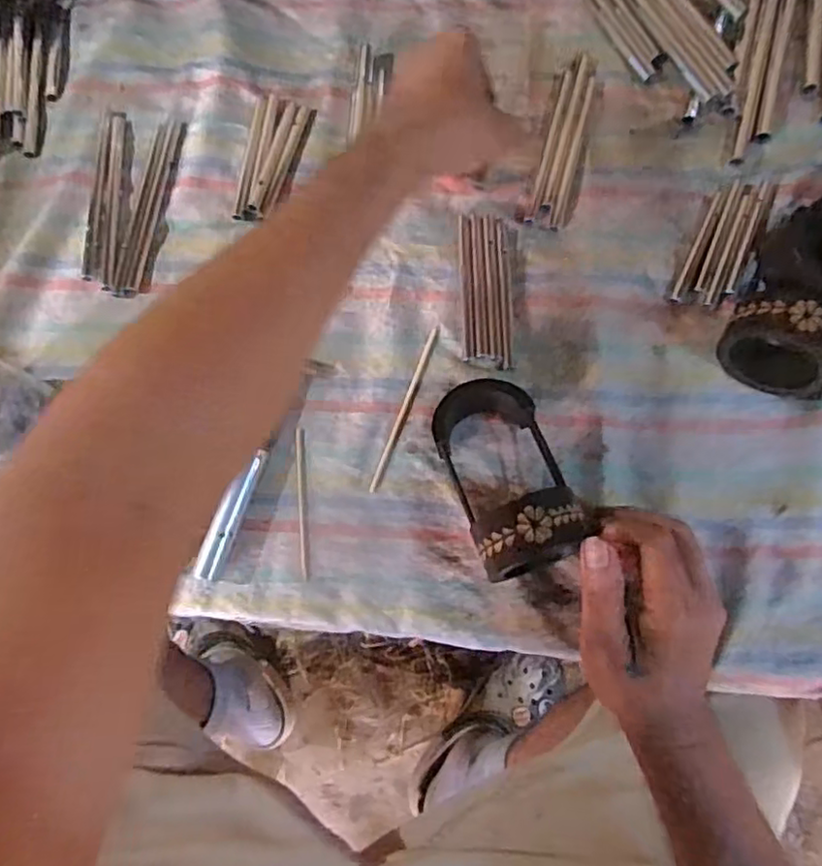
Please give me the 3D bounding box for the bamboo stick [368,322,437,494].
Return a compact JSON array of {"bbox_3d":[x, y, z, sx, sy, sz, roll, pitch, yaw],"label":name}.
[{"bbox_3d":[-0.004,-0.018,0.445,0.006,0.004,0.124,20,78,6],"label":"bamboo stick"}]

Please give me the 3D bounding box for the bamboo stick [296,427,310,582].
[{"bbox_3d":[-0.074,0.047,0.434,0.006,0.006,0.102,-4,75,1],"label":"bamboo stick"}]

